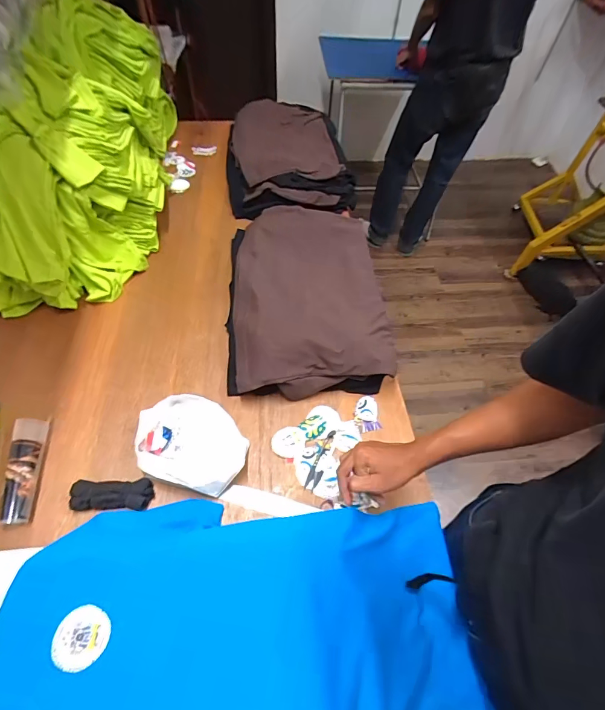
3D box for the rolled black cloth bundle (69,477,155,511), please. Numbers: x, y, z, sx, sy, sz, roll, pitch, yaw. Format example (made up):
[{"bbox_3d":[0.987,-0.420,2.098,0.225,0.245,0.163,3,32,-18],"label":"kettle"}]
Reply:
[{"bbox_3d":[-0.320,0.236,0.624,0.129,0.030,0.047,1,56,-3],"label":"rolled black cloth bundle"}]

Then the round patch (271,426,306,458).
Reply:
[{"bbox_3d":[-0.027,0.165,0.702,0.061,0.006,0.057,1,63,-2],"label":"round patch"}]

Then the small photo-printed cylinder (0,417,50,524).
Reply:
[{"bbox_3d":[-0.473,0.195,0.630,0.046,0.049,0.173,-5,56,-7],"label":"small photo-printed cylinder"}]

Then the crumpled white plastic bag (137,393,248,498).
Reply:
[{"bbox_3d":[-0.202,0.156,0.668,0.203,0.045,0.154,18,57,8],"label":"crumpled white plastic bag"}]

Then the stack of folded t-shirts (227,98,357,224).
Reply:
[{"bbox_3d":[-0.056,-0.630,1.164,0.380,0.144,0.468,-8,57,-9],"label":"stack of folded t-shirts"}]

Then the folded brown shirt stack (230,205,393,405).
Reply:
[{"bbox_3d":[0.008,-0.156,0.856,0.357,0.105,0.530,-1,56,-4],"label":"folded brown shirt stack"}]

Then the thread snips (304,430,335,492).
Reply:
[{"bbox_3d":[0.036,0.196,0.691,0.023,0.010,0.120,21,57,10],"label":"thread snips"}]

